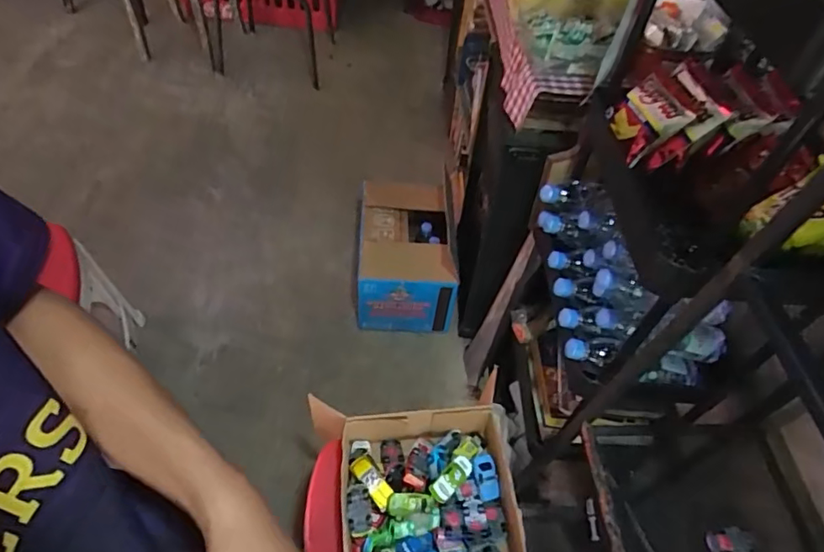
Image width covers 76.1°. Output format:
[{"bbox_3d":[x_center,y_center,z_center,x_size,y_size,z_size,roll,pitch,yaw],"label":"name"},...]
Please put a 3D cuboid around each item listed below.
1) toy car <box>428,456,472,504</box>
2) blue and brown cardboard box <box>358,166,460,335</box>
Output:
[{"bbox_3d":[0.064,0.330,0.857,0.034,0.018,0.085,38,57,23],"label":"toy car"},{"bbox_3d":[-0.020,-0.074,1.622,0.271,0.273,0.414,2,51,-4],"label":"blue and brown cardboard box"}]

